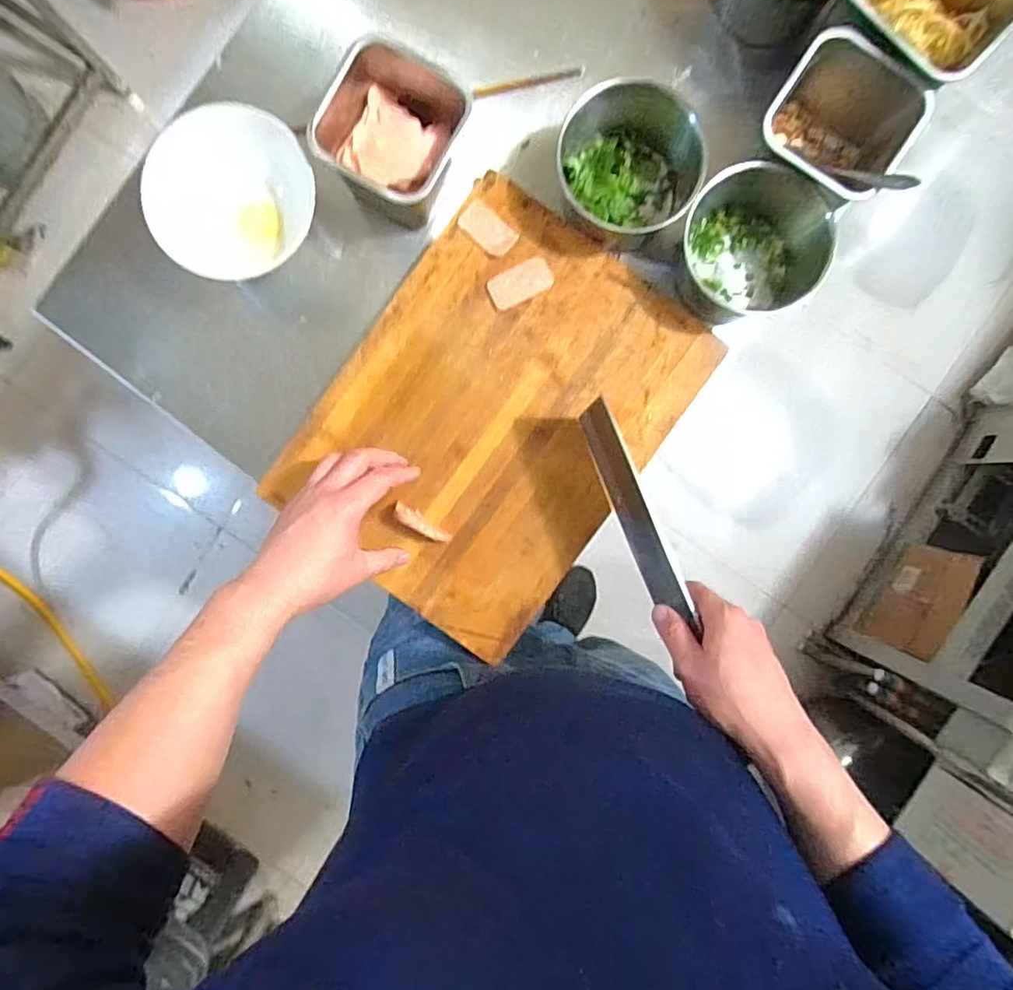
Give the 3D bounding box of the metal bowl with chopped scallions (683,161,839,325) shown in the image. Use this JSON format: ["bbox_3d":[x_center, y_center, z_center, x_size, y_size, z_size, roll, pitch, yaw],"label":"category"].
[{"bbox_3d":[0.226,-0.238,0.563,0.114,0.091,0.120,0,92,0],"label":"metal bowl with chopped scallions"}]

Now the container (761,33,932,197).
[{"bbox_3d":[0.290,-0.323,0.550,0.117,0.107,0.102,34,92,-1],"label":"container"}]

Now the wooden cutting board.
[{"bbox_3d":[-0.010,-0.079,0.601,0.294,0.022,0.398,36,92,-1],"label":"wooden cutting board"}]

